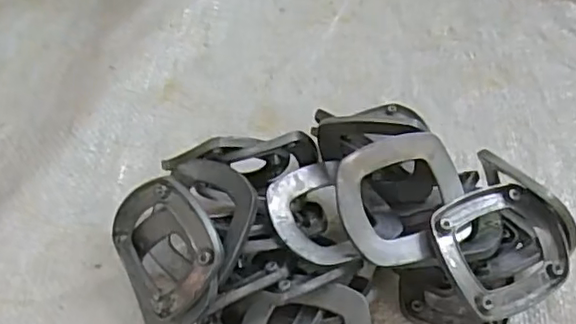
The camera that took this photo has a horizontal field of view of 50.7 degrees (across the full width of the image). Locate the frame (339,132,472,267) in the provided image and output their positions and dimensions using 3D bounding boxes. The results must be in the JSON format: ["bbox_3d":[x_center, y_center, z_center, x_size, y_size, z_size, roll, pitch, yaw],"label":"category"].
[{"bbox_3d":[0.054,0.017,0.284,0.061,0.007,0.058,-15,77,-11],"label":"frame"}]

